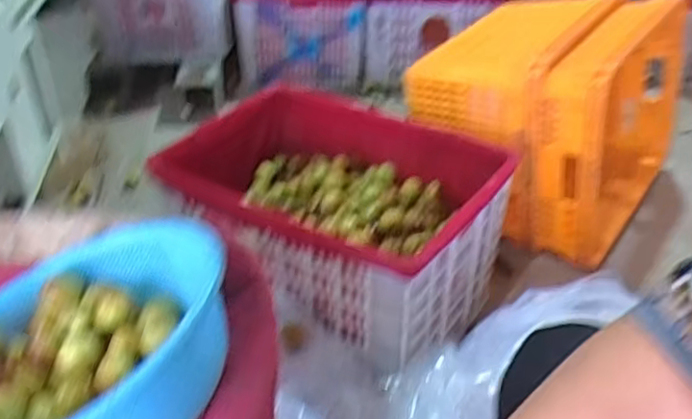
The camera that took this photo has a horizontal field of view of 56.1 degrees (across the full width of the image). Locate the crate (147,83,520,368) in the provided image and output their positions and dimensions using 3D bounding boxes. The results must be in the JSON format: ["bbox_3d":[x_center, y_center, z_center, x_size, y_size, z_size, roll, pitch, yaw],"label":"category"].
[{"bbox_3d":[-0.016,-0.020,1.050,0.491,0.198,0.372,17,37,26],"label":"crate"}]

